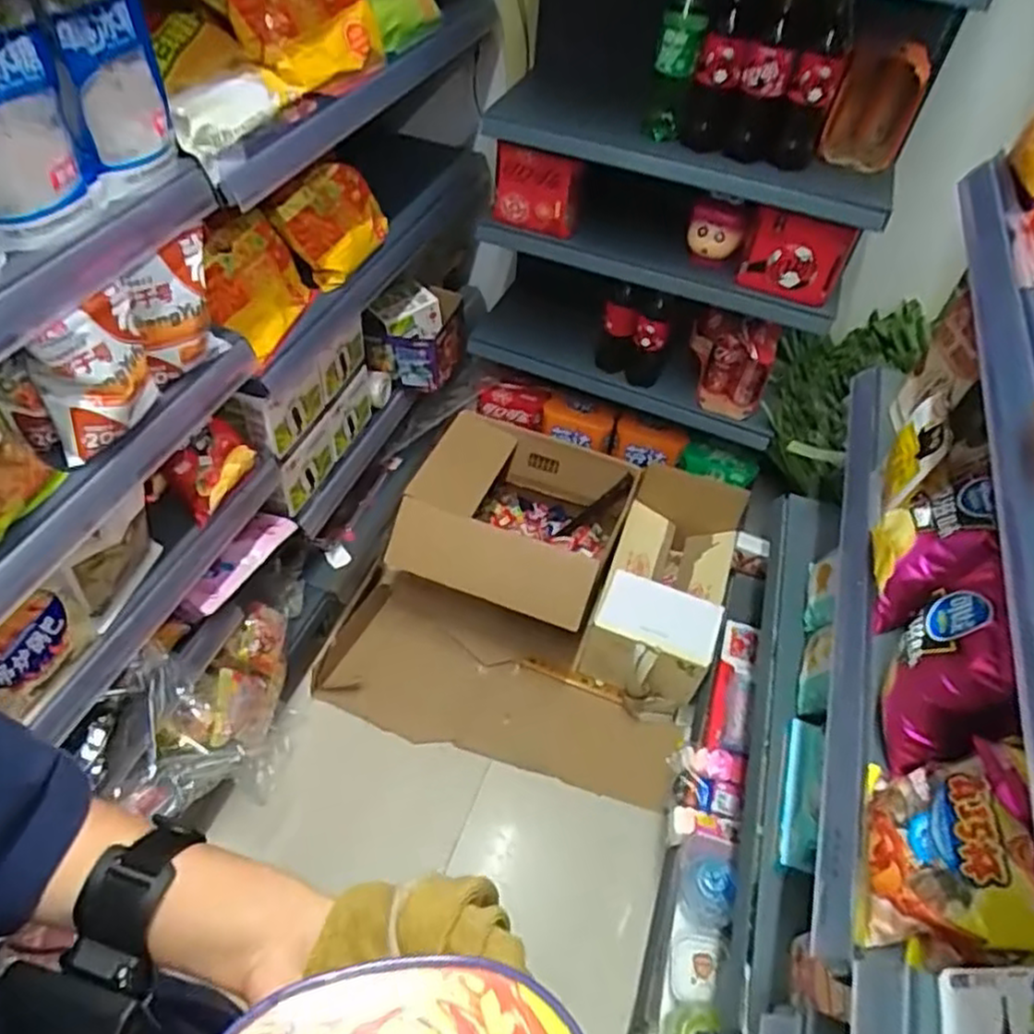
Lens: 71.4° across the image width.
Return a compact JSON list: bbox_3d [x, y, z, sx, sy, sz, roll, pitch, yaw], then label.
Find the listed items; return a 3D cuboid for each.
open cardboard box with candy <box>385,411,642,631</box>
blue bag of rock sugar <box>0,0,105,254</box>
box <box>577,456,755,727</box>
[{"bbox_3d":[0.000,0.012,1.586,0.416,0.281,0.407,21,51,11],"label":"open cardboard box with candy"},{"bbox_3d":[-0.446,-0.339,0.635,0.043,0.174,0.118,18,50,9],"label":"blue bag of rock sugar"},{"bbox_3d":[0.322,0.159,1.580,0.248,0.267,0.486,19,51,10],"label":"box"}]

